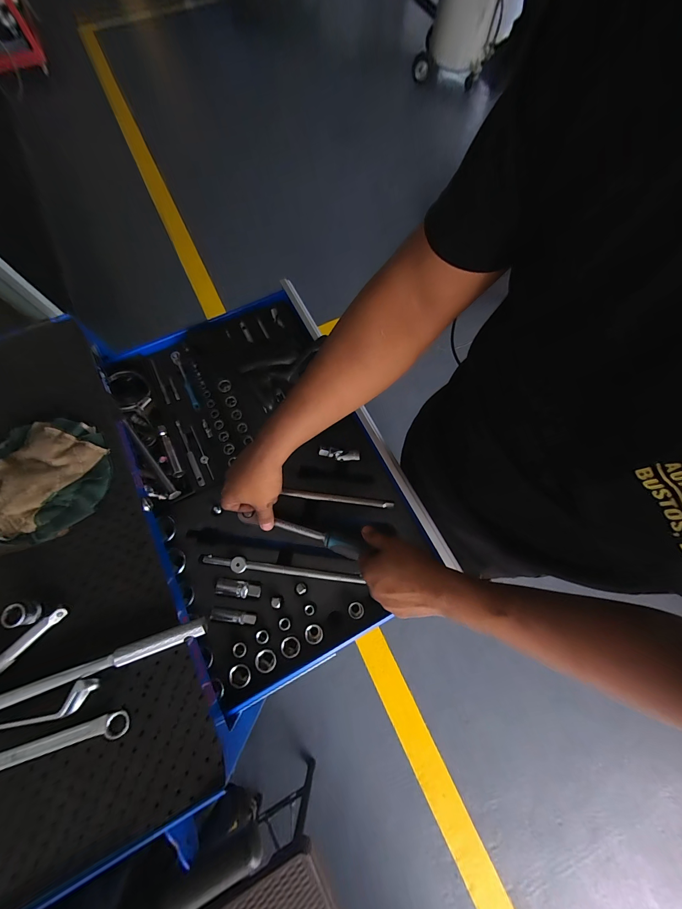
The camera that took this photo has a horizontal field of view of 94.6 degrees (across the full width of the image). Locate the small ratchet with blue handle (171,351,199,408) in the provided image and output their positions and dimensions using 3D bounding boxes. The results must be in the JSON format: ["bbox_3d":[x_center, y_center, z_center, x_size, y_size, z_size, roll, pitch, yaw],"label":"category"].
[{"bbox_3d":[-0.279,-0.134,0.560,0.016,0.012,0.131,-25,75,-8],"label":"small ratchet with blue handle"}]

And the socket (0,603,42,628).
[{"bbox_3d":[-0.357,0.178,0.351,0.021,0.025,0.024,-10,73,-4],"label":"socket"}]

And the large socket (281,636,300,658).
[{"bbox_3d":[-0.069,0.267,0.439,0.025,0.021,0.024,0,73,-1],"label":"large socket"}]

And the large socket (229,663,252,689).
[{"bbox_3d":[-0.136,0.298,0.429,0.027,0.020,0.025,0,73,-1],"label":"large socket"}]

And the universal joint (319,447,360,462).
[{"bbox_3d":[-0.002,0.000,0.527,0.068,0.013,0.019,3,73,0],"label":"universal joint"}]

